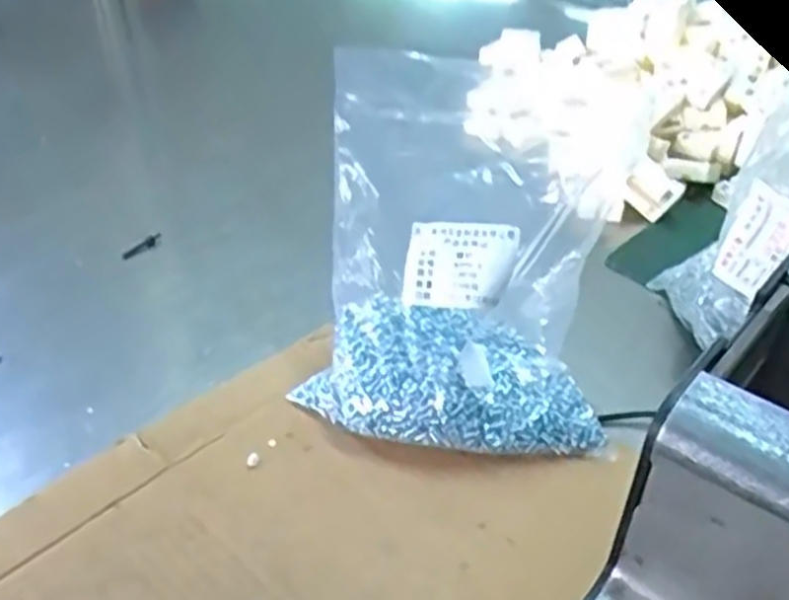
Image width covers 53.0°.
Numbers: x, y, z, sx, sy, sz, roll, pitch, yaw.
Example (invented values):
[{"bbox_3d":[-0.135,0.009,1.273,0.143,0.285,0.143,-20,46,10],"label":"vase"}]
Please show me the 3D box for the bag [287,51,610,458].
[{"bbox_3d":[0.026,-0.023,0.378,0.136,0.183,0.055,1,-7,16],"label":"bag"}]

